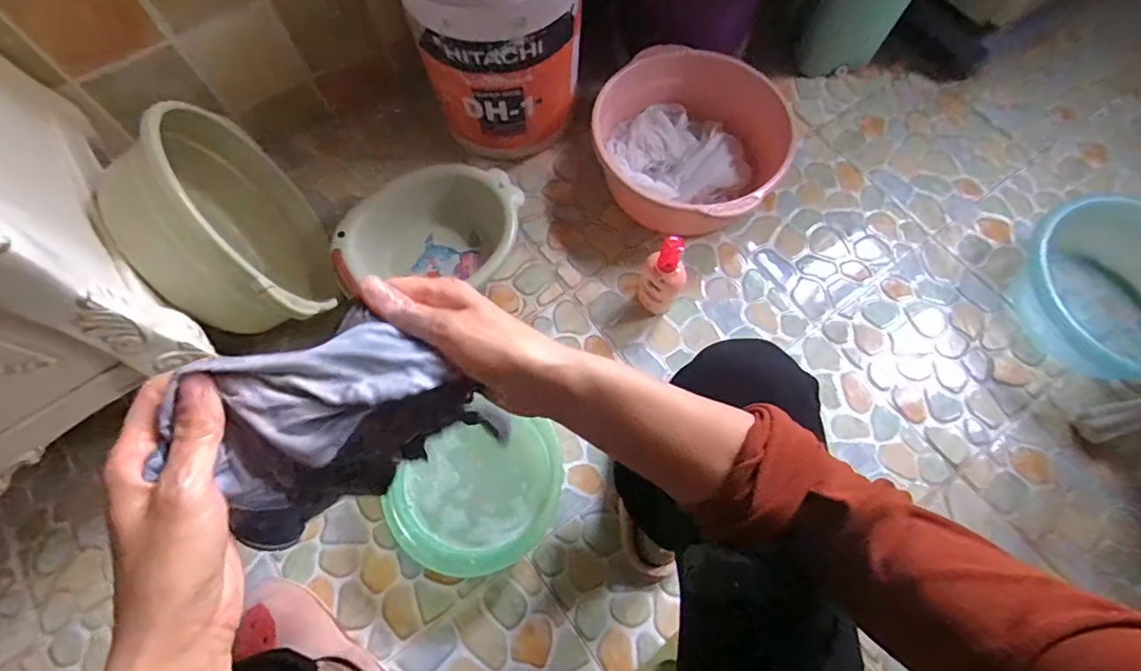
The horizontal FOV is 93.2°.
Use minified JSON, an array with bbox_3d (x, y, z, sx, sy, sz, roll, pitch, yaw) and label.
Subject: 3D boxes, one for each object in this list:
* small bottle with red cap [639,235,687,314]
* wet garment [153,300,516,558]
[{"bbox_3d":[0.144,-0.094,0.822,0.062,0.203,0.050,15,69,5],"label":"small bottle with red cap"},{"bbox_3d":[-0.129,0.046,0.300,0.151,0.082,0.082,-26,70,-12],"label":"wet garment"}]

